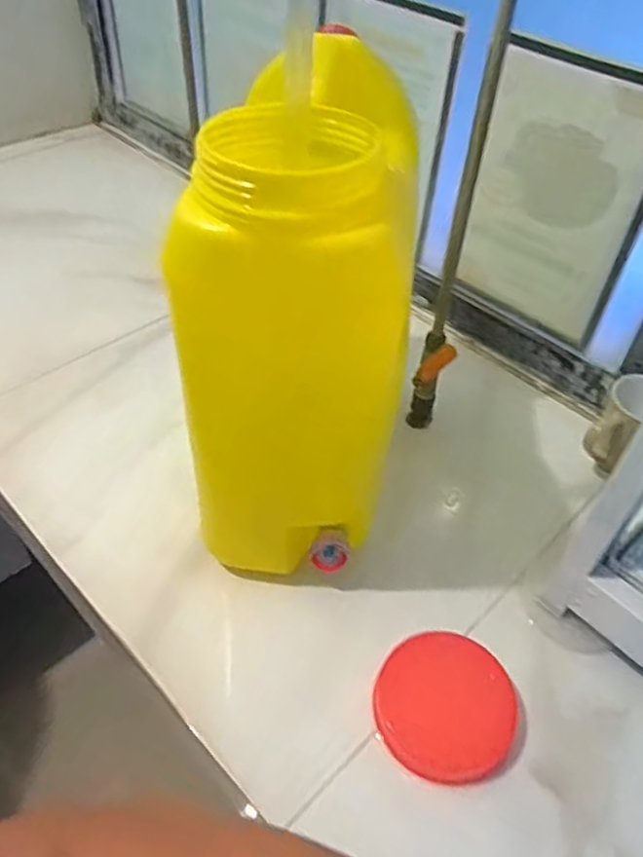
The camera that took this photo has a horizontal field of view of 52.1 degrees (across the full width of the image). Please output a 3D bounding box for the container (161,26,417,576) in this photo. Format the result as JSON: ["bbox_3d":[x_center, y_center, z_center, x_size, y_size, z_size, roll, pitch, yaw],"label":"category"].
[{"bbox_3d":[0.001,-0.089,0.577,0.161,0.398,0.257,12,47,6],"label":"container"}]

